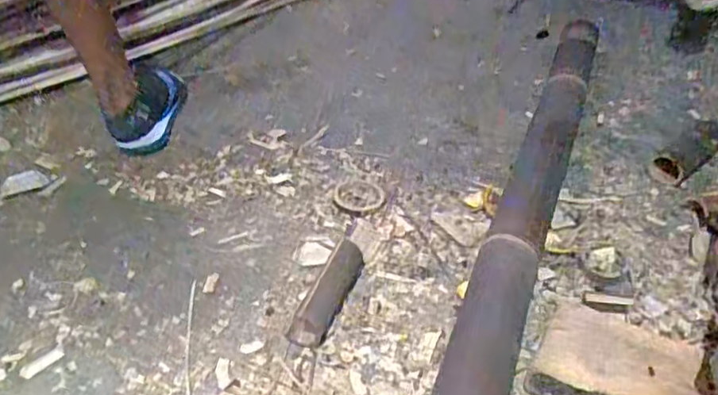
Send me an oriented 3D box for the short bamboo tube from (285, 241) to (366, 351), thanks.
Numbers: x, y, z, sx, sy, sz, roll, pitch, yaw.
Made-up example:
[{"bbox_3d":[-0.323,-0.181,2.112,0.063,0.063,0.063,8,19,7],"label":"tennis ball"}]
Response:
[{"bbox_3d":[-0.035,0.110,0.758,0.042,0.032,0.155,19,43,19],"label":"short bamboo tube"}]

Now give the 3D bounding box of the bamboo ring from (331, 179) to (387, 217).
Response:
[{"bbox_3d":[0.000,0.003,0.918,0.077,0.015,0.081,15,41,15],"label":"bamboo ring"}]

